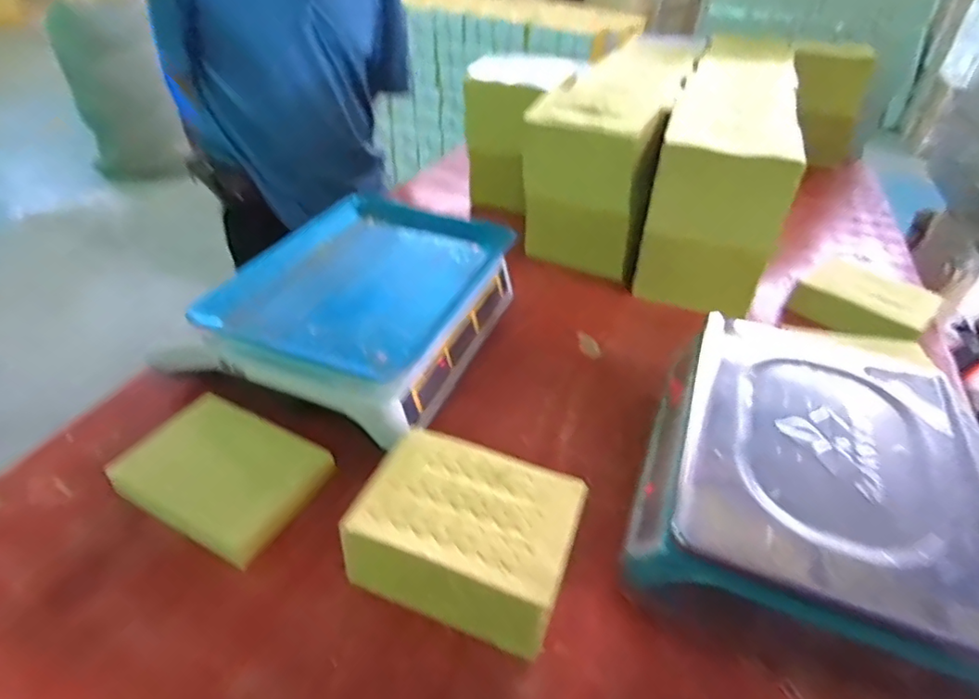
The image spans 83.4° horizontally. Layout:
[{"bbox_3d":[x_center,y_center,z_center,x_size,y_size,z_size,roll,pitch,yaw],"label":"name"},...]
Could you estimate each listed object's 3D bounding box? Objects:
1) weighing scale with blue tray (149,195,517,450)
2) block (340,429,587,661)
[{"bbox_3d":[-0.139,-0.059,0.638,0.272,0.088,0.332,17,41,15],"label":"weighing scale with blue tray"},{"bbox_3d":[-0.014,0.151,0.451,0.178,0.071,0.123,16,41,14],"label":"block"}]

